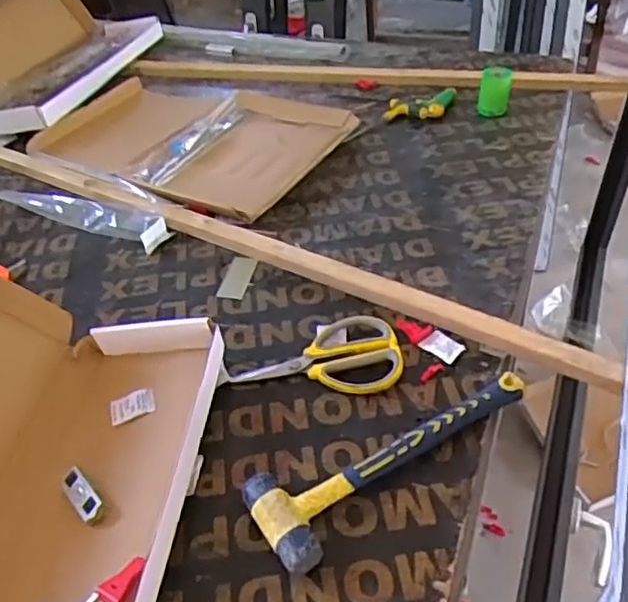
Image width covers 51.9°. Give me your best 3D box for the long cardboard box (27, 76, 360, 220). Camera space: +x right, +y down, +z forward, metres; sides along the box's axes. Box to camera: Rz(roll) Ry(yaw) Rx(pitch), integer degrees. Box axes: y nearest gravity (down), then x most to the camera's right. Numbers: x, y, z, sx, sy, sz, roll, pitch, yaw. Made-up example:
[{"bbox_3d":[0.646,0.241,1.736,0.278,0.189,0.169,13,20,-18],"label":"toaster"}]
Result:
[{"bbox_3d":[-0.180,-0.245,0.931,0.399,0.033,0.314,18,46,23],"label":"long cardboard box"}]

